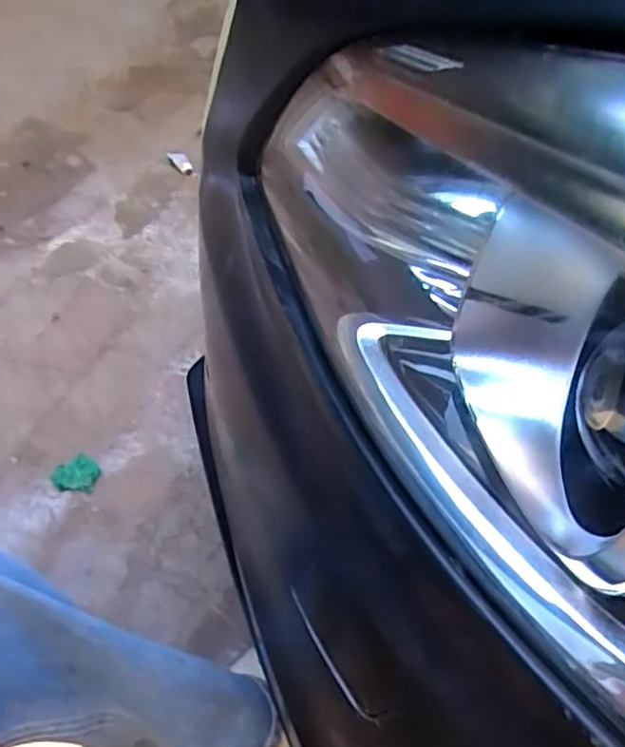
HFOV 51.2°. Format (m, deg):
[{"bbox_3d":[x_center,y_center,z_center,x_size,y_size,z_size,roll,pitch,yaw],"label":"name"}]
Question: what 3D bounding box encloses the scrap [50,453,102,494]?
[{"bbox_3d":[-0.348,0.146,0.967,0.061,0.026,0.057,7,45,1],"label":"scrap"}]

